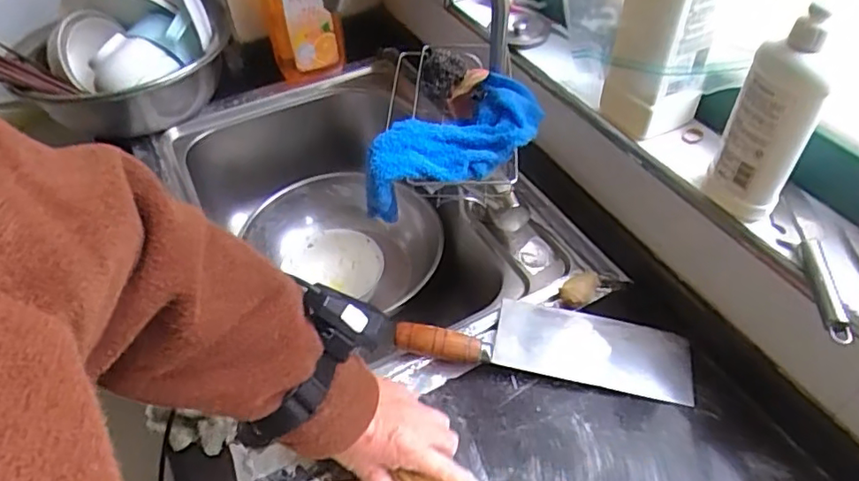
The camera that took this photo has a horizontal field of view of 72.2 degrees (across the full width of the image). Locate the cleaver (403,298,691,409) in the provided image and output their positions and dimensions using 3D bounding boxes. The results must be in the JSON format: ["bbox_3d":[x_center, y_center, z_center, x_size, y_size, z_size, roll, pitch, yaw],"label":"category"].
[{"bbox_3d":[0.125,0.102,0.630,0.300,0.039,0.089,6,48,9],"label":"cleaver"}]

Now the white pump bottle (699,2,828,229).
[{"bbox_3d":[0.291,-0.100,0.501,0.056,0.179,0.045,9,48,11],"label":"white pump bottle"}]

